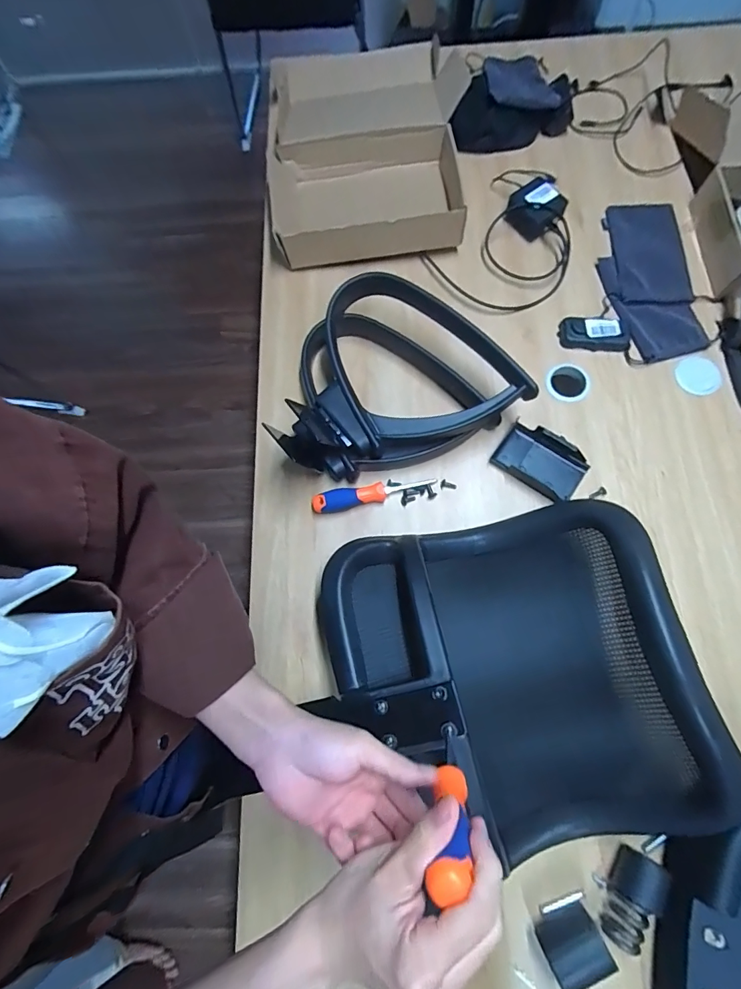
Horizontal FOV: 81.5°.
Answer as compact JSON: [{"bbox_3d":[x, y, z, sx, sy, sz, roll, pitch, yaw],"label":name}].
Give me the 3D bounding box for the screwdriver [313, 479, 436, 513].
[{"bbox_3d":[0.004,-0.003,0.630,0.181,0.026,0.028,-13,74,-2],"label":"screwdriver"}]

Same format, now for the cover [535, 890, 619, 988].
[{"bbox_3d":[0.221,0.488,0.468,0.070,0.052,0.049,-25,75,-5],"label":"cover"}]

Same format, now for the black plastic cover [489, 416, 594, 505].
[{"bbox_3d":[0.250,-0.047,0.632,0.125,0.031,0.085,35,78,10],"label":"black plastic cover"}]

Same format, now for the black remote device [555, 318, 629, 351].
[{"bbox_3d":[0.362,-0.257,0.691,0.108,0.029,0.045,9,75,4],"label":"black remote device"}]

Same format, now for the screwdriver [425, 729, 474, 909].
[{"bbox_3d":[0.063,0.231,0.339,0.025,0.190,0.027,41,92,12],"label":"screwdriver"}]

